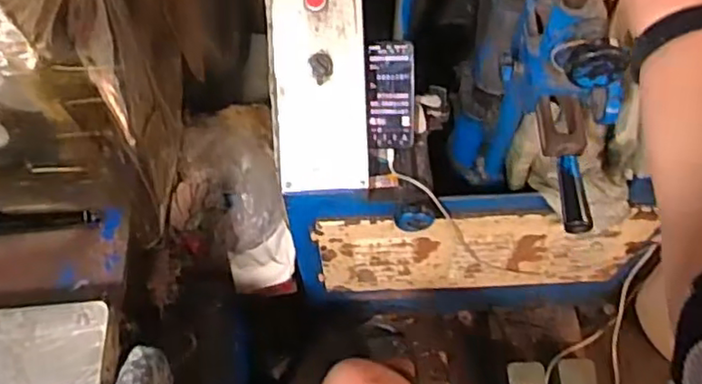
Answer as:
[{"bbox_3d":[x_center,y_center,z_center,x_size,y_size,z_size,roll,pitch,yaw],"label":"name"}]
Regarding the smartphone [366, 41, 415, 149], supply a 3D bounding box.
[{"bbox_3d":[0.059,-0.145,0.949,0.072,0.159,0.018,5,16,19],"label":"smartphone"}]

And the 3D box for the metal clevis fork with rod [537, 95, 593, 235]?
[{"bbox_3d":[0.214,-0.037,0.633,0.042,0.035,0.161,2,61,3],"label":"metal clevis fork with rod"}]

